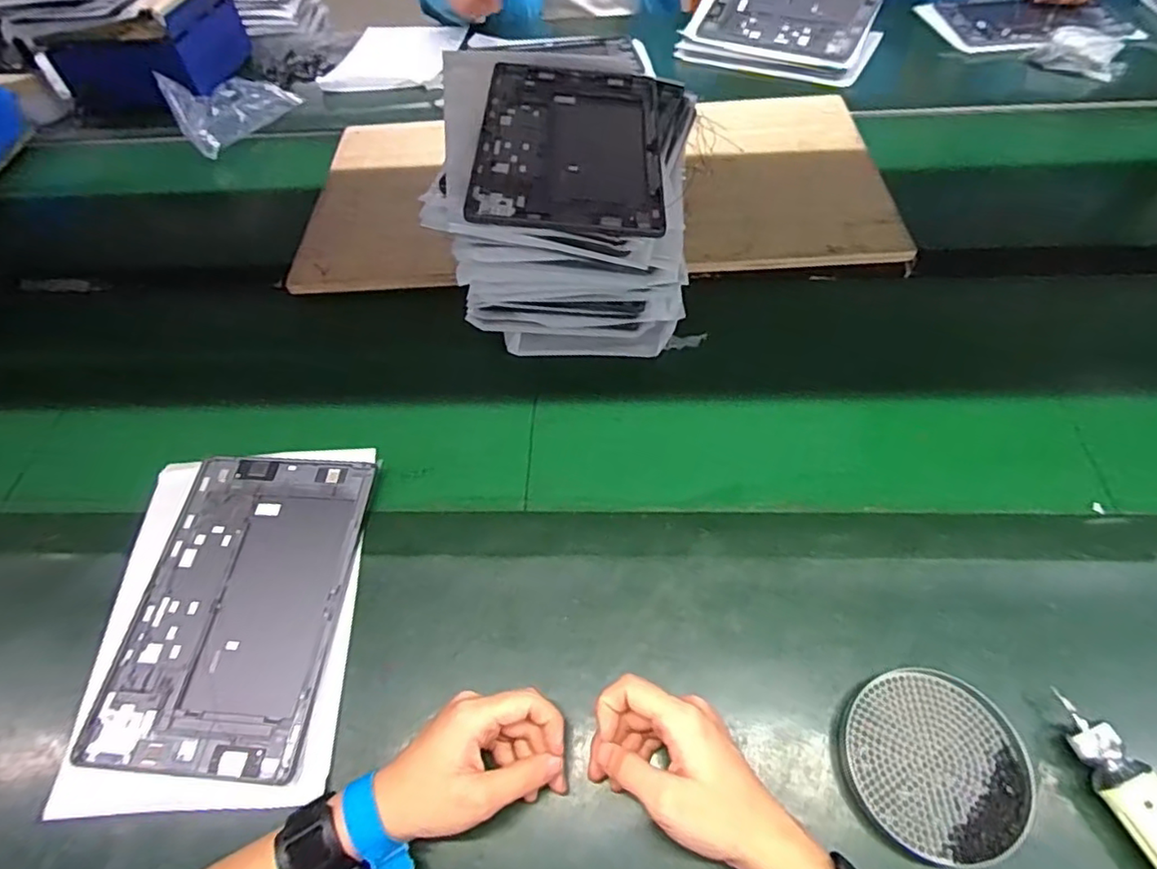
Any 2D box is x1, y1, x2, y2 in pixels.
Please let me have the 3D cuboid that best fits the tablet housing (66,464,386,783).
[{"bbox_3d":[-0.277,0.135,0.502,0.165,0.009,0.257,3,59,3],"label":"tablet housing"}]

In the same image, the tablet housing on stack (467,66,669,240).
[{"bbox_3d":[-0.008,-0.277,0.575,0.167,0.012,0.260,4,57,-3],"label":"tablet housing on stack"}]

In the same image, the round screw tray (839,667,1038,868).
[{"bbox_3d":[0.242,0.223,0.412,0.112,0.018,0.113,-2,58,3],"label":"round screw tray"}]

